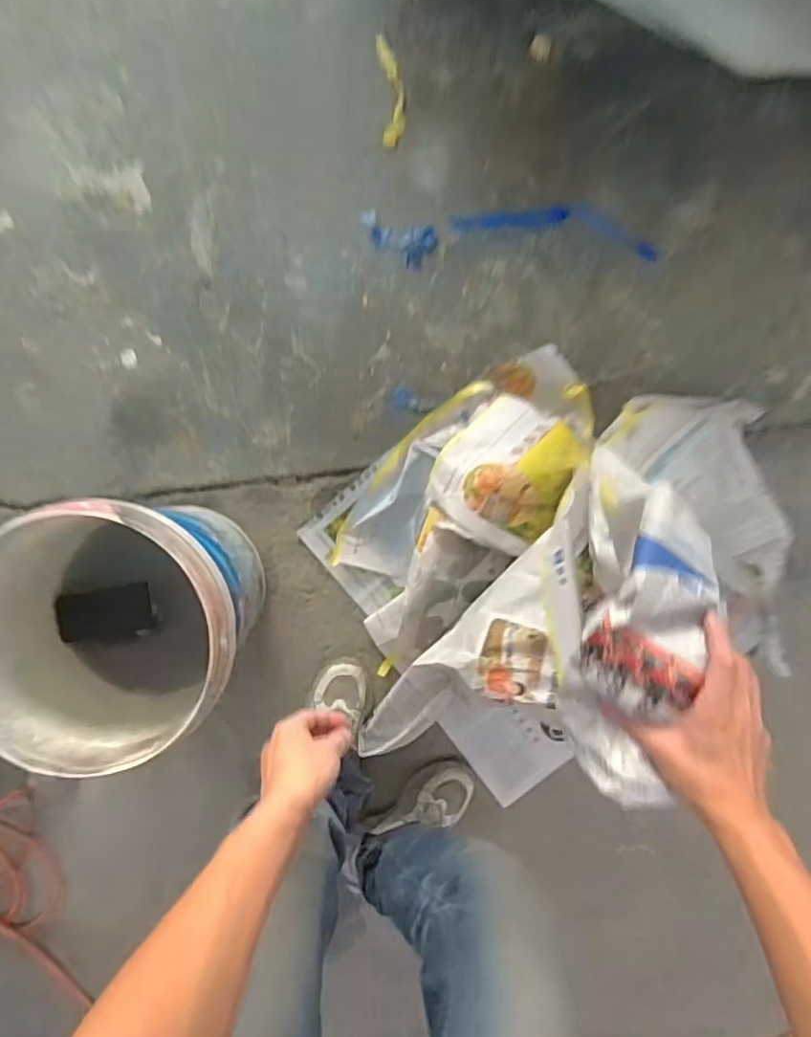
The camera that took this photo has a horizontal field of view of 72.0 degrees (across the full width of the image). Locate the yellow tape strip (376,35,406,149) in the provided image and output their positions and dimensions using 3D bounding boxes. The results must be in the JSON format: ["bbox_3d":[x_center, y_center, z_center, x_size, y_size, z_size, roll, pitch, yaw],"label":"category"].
[{"bbox_3d":[-0.023,-0.723,0.947,0.042,0.012,0.173,-5,95,-3],"label":"yellow tape strip"}]

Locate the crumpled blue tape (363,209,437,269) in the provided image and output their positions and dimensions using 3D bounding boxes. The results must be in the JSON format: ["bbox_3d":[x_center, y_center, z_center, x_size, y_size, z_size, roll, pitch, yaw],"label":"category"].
[{"bbox_3d":[-0.015,-0.478,0.960,0.131,0.032,0.074,16,94,-5],"label":"crumpled blue tape"}]

